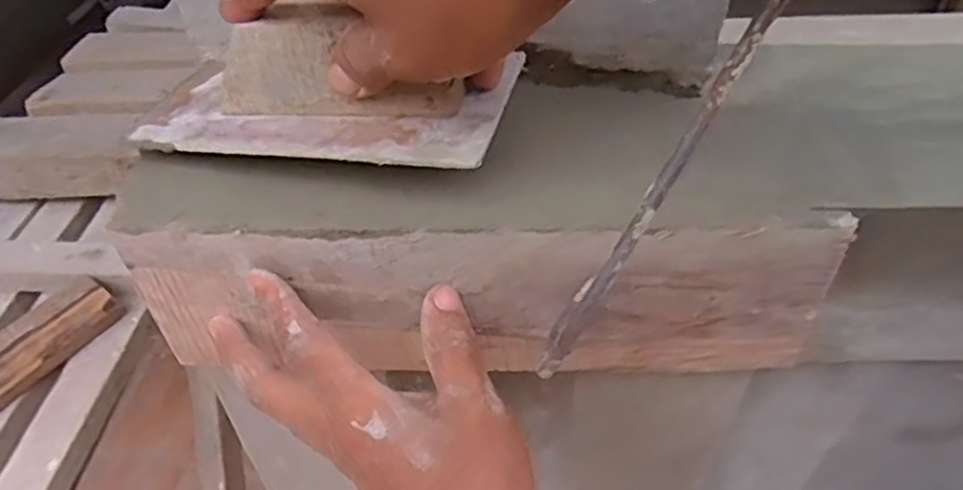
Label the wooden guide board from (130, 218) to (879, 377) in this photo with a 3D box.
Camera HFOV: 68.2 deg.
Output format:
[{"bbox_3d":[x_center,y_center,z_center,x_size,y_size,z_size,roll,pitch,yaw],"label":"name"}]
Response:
[{"bbox_3d":[-0.002,0.026,0.321,0.303,0.096,0.007,0,45,2],"label":"wooden guide board"}]

